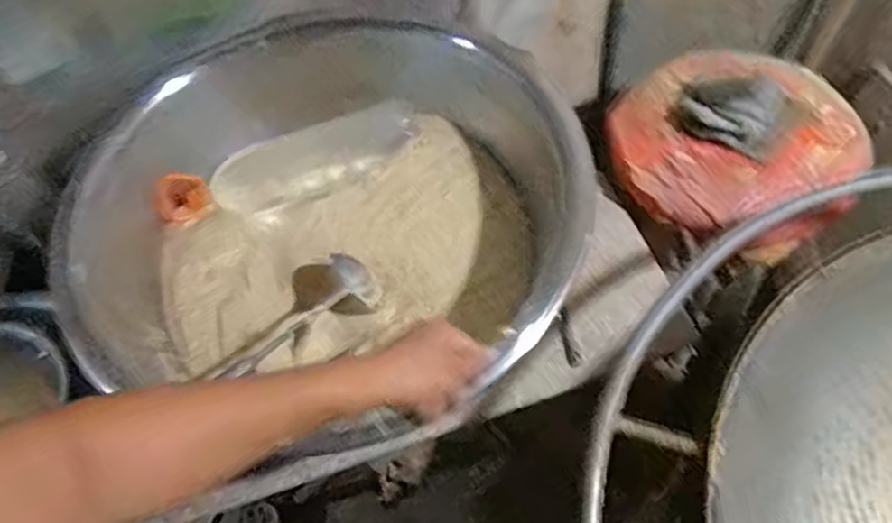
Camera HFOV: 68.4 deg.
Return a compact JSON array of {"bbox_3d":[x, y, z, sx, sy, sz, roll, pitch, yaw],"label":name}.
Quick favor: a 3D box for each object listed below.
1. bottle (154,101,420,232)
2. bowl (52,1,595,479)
[{"bbox_3d":[-0.222,-0.133,0.948,0.374,0.076,0.106,-24,59,-10],"label":"bottle"},{"bbox_3d":[-0.144,-0.082,0.837,0.527,0.180,0.569,-2,58,3],"label":"bowl"}]

